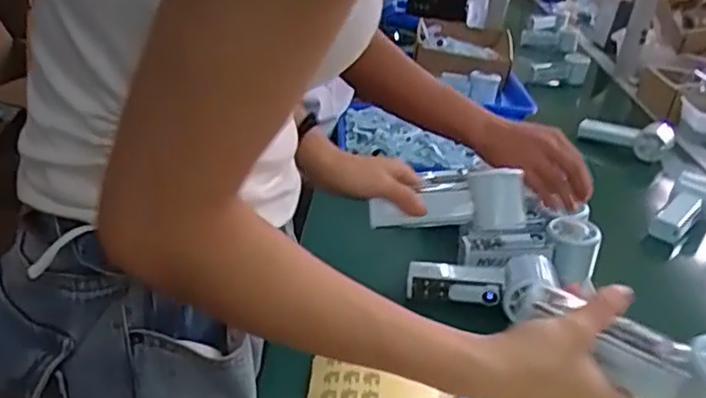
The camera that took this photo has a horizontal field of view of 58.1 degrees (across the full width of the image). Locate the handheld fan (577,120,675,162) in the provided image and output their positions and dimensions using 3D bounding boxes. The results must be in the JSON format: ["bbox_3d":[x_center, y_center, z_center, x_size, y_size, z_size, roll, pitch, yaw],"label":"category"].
[{"bbox_3d":[0.484,-0.116,1.130,0.150,0.057,0.058,22,31,27],"label":"handheld fan"}]

